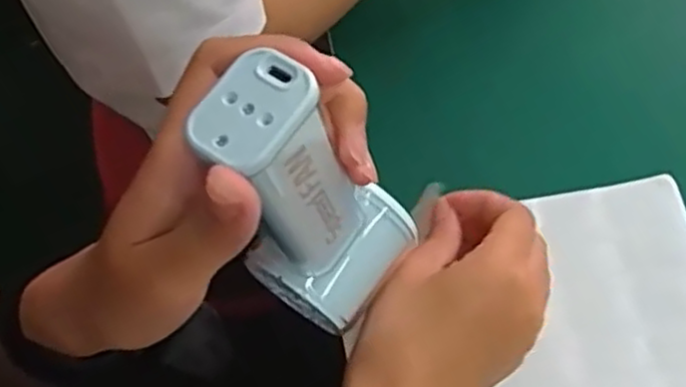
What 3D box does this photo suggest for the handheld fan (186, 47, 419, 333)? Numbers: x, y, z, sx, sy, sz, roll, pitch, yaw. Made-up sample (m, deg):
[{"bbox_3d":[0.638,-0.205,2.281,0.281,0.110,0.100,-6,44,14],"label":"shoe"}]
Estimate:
[{"bbox_3d":[-0.015,0.003,0.273,0.040,0.138,0.061,28,72,26],"label":"handheld fan"}]

